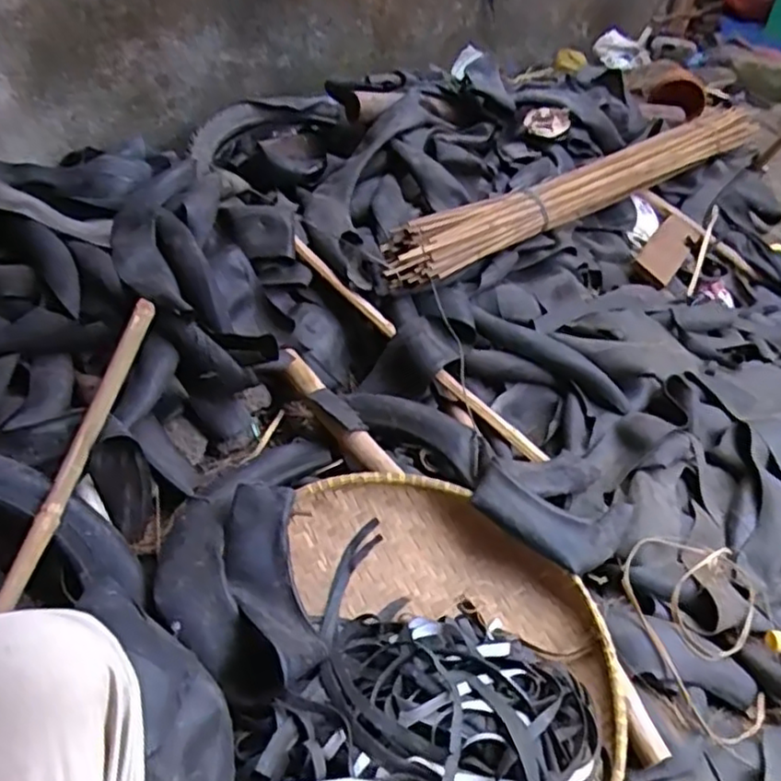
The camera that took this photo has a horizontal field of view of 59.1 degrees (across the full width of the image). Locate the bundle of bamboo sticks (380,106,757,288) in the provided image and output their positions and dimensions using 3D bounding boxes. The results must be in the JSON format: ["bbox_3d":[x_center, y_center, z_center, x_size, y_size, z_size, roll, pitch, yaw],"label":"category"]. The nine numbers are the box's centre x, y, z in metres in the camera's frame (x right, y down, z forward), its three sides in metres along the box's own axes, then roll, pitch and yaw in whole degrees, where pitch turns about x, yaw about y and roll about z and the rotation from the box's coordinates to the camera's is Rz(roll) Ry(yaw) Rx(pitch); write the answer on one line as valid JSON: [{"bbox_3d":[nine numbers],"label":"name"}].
[{"bbox_3d":[0.454,-0.460,1.525,1.160,0.102,0.119,-25,47,-30],"label":"bundle of bamboo sticks"}]

